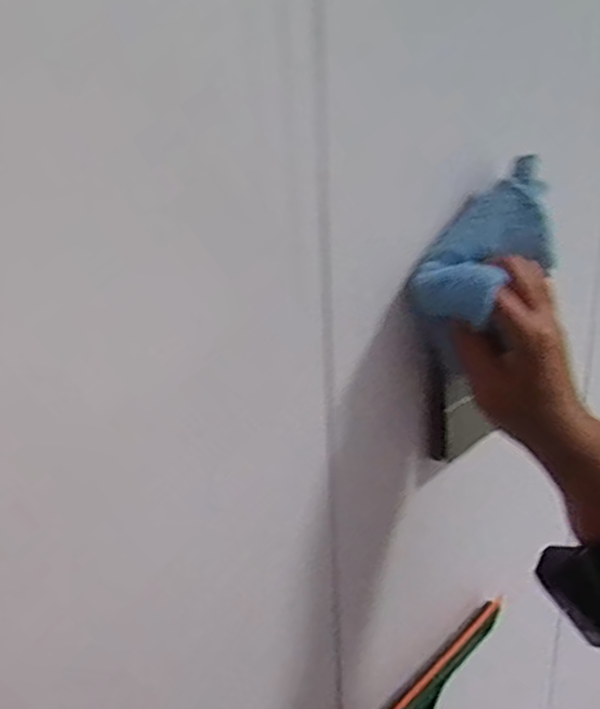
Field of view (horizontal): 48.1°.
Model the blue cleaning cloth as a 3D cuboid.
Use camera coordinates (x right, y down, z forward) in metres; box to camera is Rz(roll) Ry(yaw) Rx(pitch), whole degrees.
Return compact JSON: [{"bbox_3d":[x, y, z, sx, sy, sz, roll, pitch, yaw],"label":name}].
[{"bbox_3d":[0.127,-0.061,0.438,0.127,0.065,0.051,-53,36,-8],"label":"blue cleaning cloth"}]

